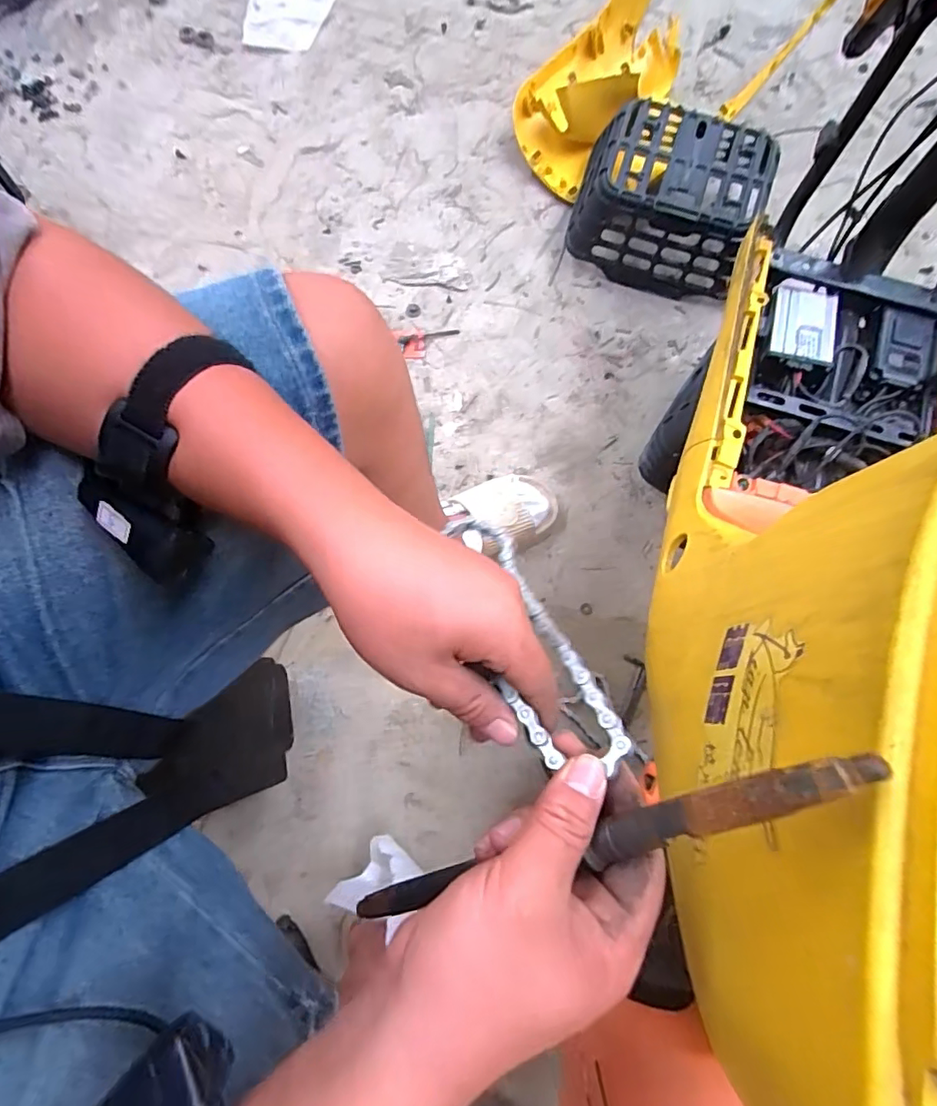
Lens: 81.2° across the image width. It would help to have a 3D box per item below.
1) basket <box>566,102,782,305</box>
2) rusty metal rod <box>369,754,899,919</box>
[{"bbox_3d":[0.348,-0.613,0.963,0.305,0.158,0.232,19,76,5],"label":"basket"},{"bbox_3d":[0.035,0.140,0.251,0.284,0.009,0.015,-38,70,34],"label":"rusty metal rod"}]

